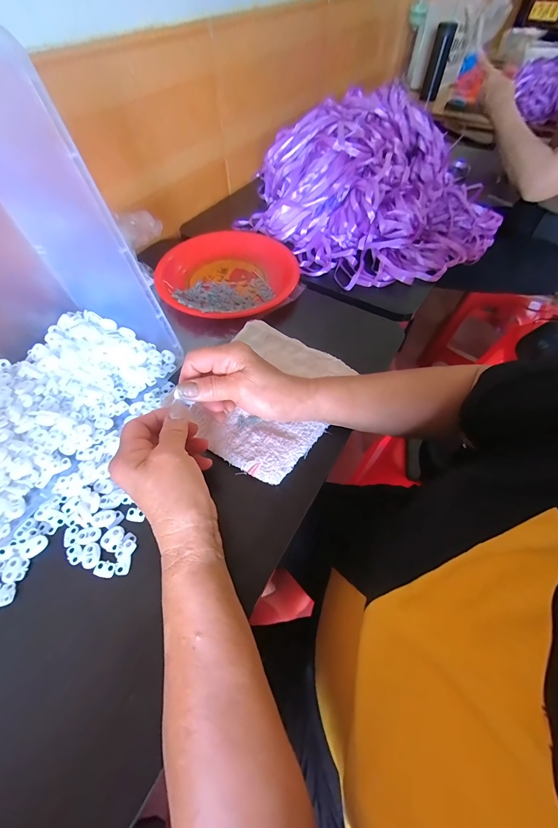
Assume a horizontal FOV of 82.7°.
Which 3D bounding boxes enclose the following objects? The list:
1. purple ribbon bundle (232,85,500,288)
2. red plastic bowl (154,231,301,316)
[{"bbox_3d":[0.169,-0.412,0.573,0.369,0.159,0.378,-33,63,-20],"label":"purple ribbon bundle"},{"bbox_3d":[-0.076,-0.231,0.525,0.197,0.044,0.228,18,58,11],"label":"red plastic bowl"}]

